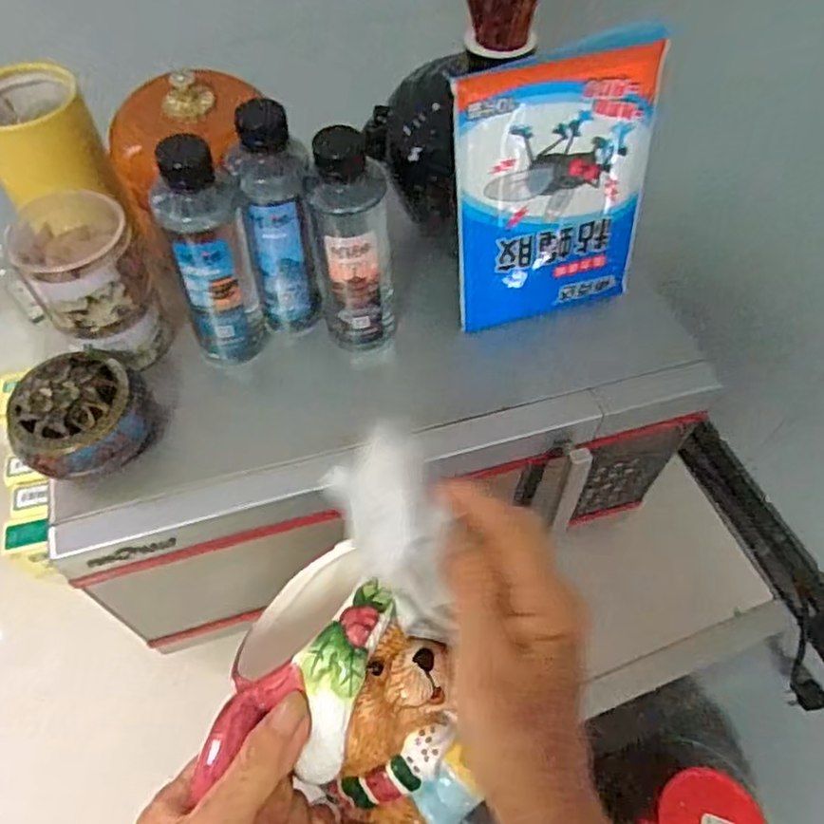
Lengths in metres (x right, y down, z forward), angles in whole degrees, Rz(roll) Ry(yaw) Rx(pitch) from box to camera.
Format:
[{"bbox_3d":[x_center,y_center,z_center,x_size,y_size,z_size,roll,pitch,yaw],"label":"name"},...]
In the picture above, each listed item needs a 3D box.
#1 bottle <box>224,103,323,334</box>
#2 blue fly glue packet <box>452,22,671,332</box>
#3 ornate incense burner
[{"bbox_3d":[-0.092,-0.126,0.481,0.050,0.180,0.050,-3,57,-3],"label":"bottle"},{"bbox_3d":[0.104,-0.154,0.487,0.146,0.202,0.012,-15,45,-9],"label":"blue fly glue packet"},{"bbox_3d":[-0.222,0.002,0.451,0.070,0.048,0.076,1,57,-1],"label":"ornate incense burner"}]

